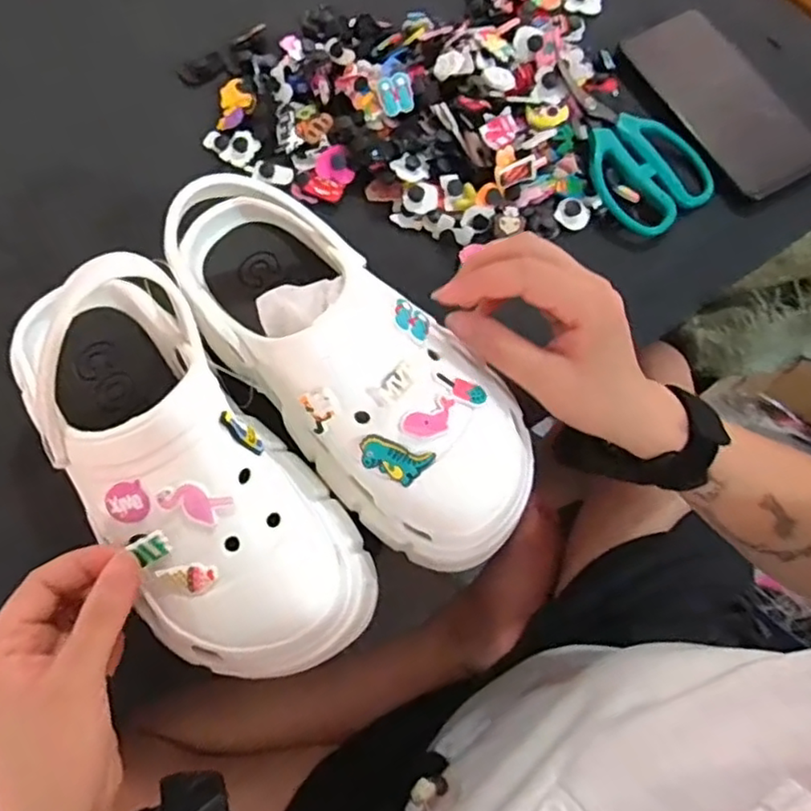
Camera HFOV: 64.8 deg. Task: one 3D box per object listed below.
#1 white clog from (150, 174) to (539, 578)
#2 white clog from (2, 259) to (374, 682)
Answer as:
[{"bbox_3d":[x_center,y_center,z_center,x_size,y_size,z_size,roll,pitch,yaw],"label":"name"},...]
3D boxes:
[{"bbox_3d":[-0.033,-0.032,0.344,0.102,0.091,0.253,-39,73,-11],"label":"white clog"},{"bbox_3d":[-0.120,0.027,0.326,0.103,0.096,0.242,-39,73,-12],"label":"white clog"}]

